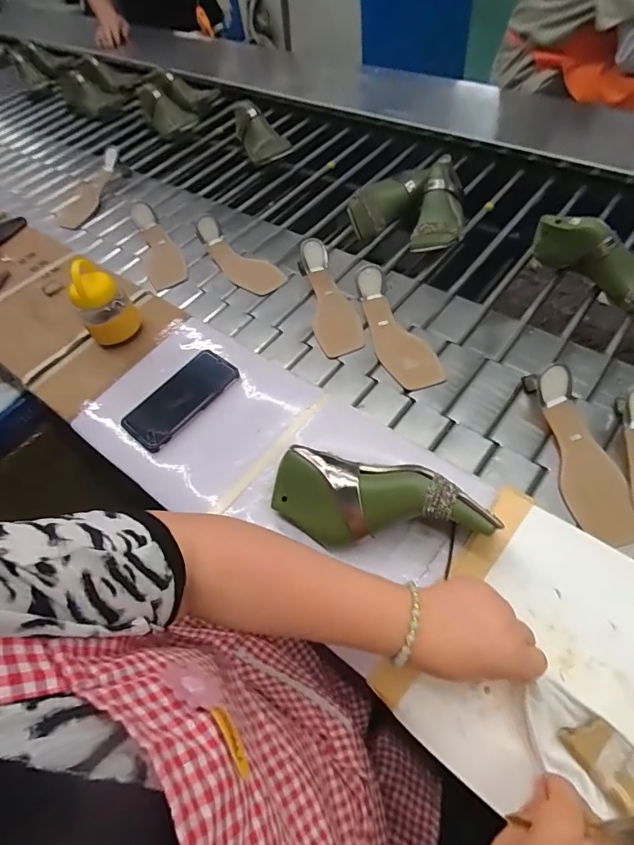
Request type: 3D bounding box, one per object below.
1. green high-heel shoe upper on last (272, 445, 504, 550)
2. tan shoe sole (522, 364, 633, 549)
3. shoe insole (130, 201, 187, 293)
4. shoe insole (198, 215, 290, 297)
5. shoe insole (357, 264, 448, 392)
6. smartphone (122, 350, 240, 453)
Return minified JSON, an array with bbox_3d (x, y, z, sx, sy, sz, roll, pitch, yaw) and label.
[{"bbox_3d":[0.060,0.082,0.470,0.228,0.064,0.082,-1,57,25],"label":"green high-heel shoe upper on last"},{"bbox_3d":[0.325,0.036,0.566,0.076,0.054,0.232,-13,71,-3],"label":"tan shoe sole"},{"bbox_3d":[-0.316,-0.350,0.895,0.081,0.054,0.238,-20,59,-7],"label":"shoe insole"},{"bbox_3d":[-0.150,-0.310,0.837,0.215,0.044,0.079,37,68,24],"label":"shoe insole"},{"bbox_3d":[0.114,-0.146,0.689,0.077,0.049,0.220,-27,60,-11],"label":"shoe insole"},{"bbox_3d":[-0.190,-0.033,0.630,0.163,0.017,0.082,-45,64,-7],"label":"smartphone"}]

